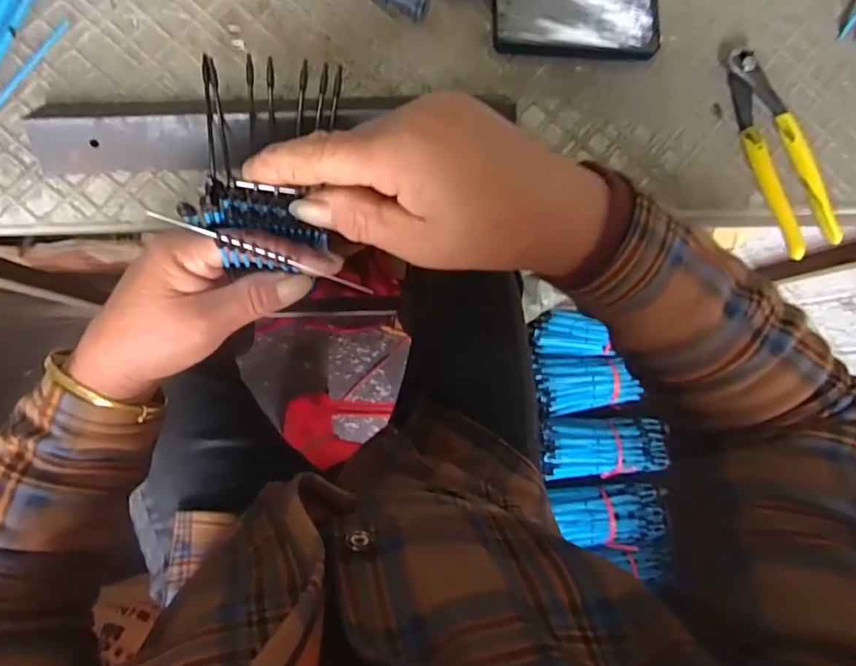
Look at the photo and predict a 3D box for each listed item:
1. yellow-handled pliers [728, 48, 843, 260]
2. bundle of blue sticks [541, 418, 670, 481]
[{"bbox_3d":[0.273,-0.142,0.403,0.043,0.022,0.164,-21,89,-9],"label":"yellow-handled pliers"},{"bbox_3d":[0.356,0.239,1.057,0.242,0.059,0.120,-2,86,-8],"label":"bundle of blue sticks"}]

